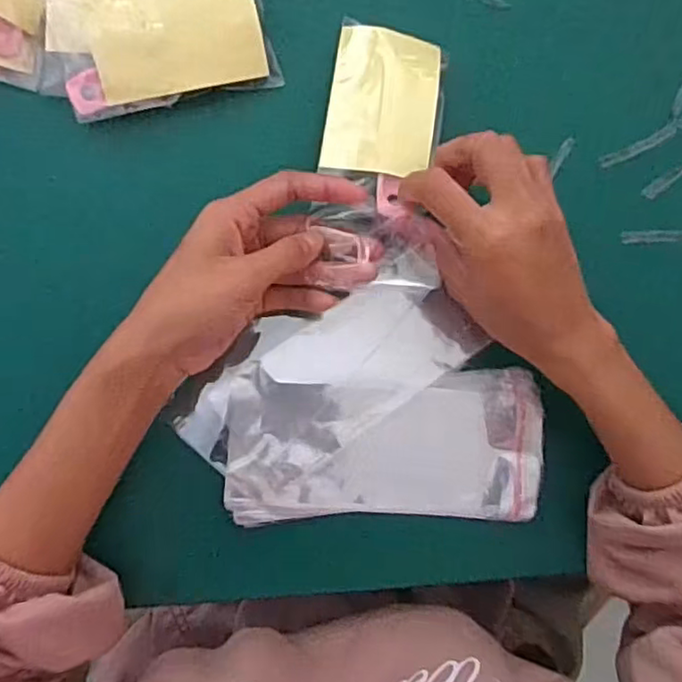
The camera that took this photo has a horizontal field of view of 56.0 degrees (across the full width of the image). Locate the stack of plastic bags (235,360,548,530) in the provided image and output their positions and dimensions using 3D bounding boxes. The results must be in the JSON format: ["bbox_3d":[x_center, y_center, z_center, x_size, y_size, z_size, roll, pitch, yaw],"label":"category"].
[{"bbox_3d":[0.027,0.061,0.381,0.182,0.012,0.085,1,86,-5],"label":"stack of plastic bags"}]

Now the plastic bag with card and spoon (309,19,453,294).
[{"bbox_3d":[0.023,-0.103,0.359,0.070,0.023,0.156,3,77,-7],"label":"plastic bag with card and spoon"}]

